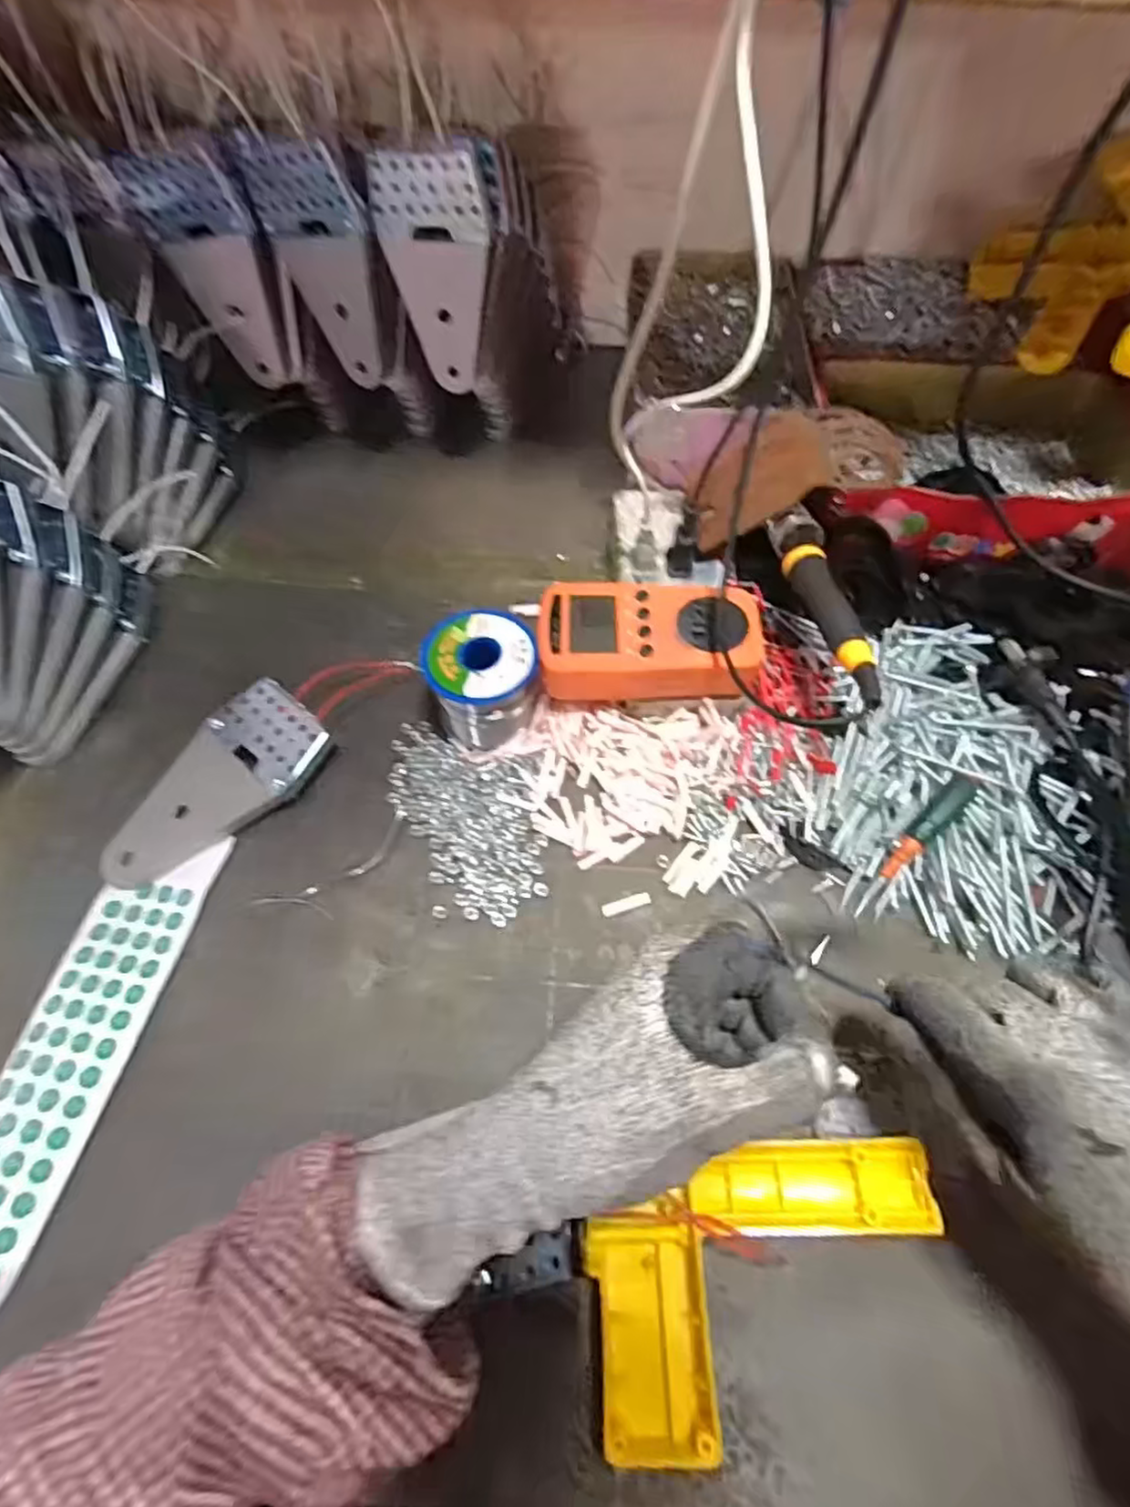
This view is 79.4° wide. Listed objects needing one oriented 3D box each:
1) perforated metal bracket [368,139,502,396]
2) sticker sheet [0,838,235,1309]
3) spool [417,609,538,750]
[{"bbox_3d":[-0.079,-0.309,0.440,0.071,0.126,0.038,-8,61,-6],"label":"perforated metal bracket"},{"bbox_3d":[-0.243,0.142,0.337,0.057,0.010,0.211,11,58,7],"label":"sticker sheet"},{"bbox_3d":[-0.049,-0.047,0.412,0.063,0.052,0.069,1,61,-1],"label":"spool"}]

